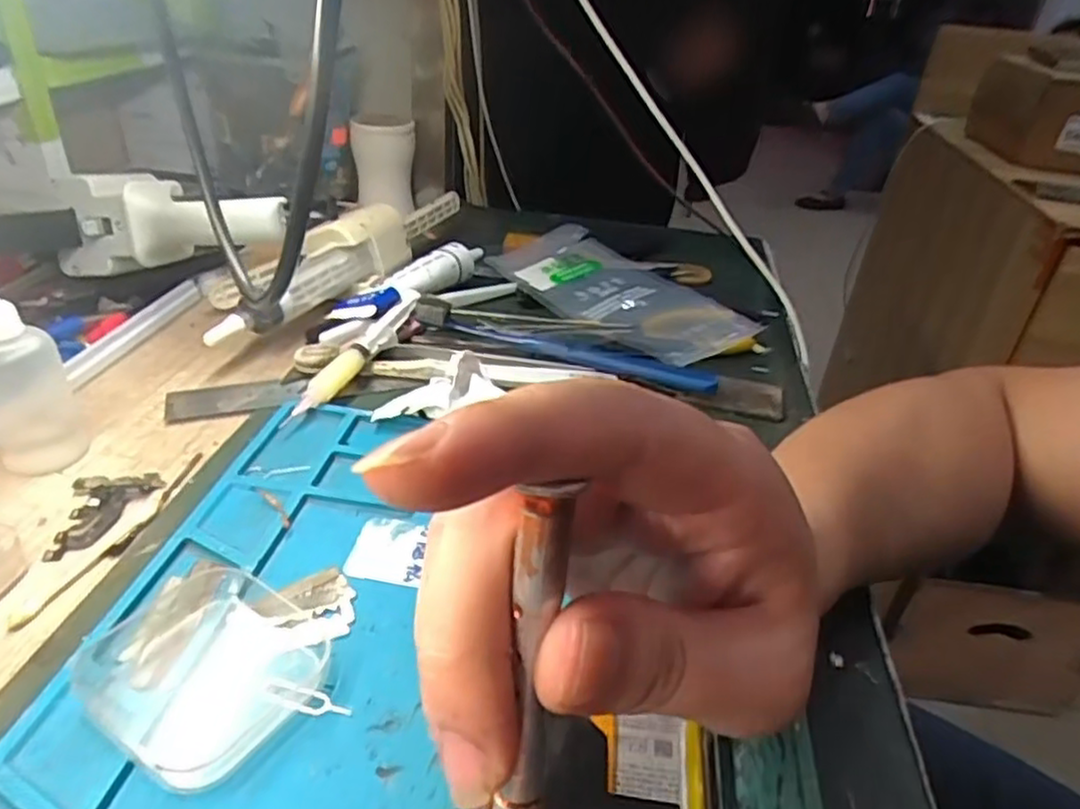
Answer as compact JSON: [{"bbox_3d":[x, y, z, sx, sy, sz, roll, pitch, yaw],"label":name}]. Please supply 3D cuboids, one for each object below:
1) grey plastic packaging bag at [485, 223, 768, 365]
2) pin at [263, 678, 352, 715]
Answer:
[{"bbox_3d":[0.057,-0.082,0.500,0.099,0.021,0.180,-24,43,-37],"label":"grey plastic packaging bag"},{"bbox_3d":[-0.077,0.096,0.235,0.031,0.004,0.008,12,33,10],"label":"pin"}]

